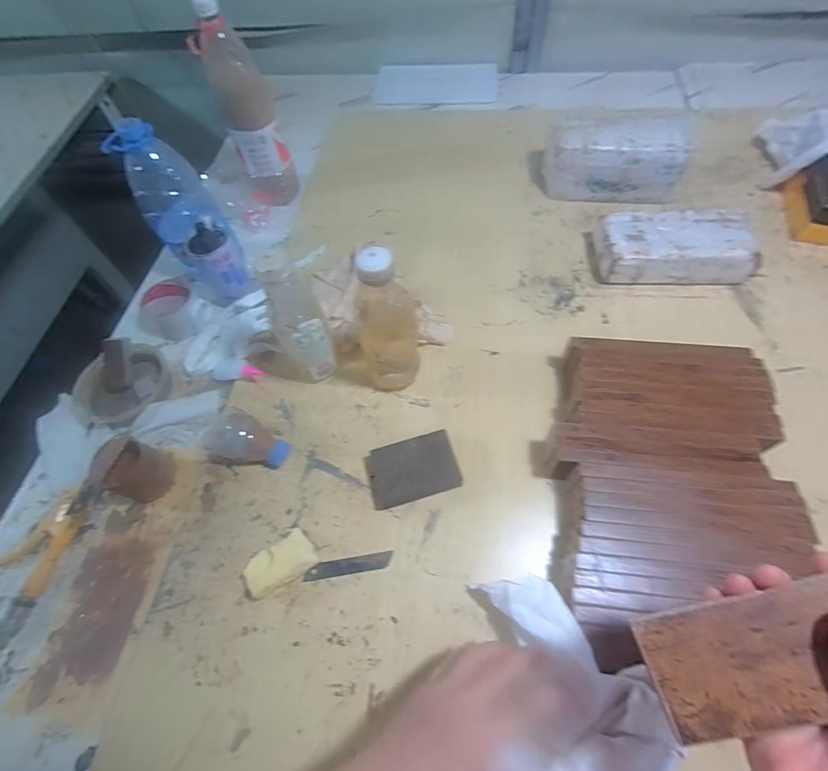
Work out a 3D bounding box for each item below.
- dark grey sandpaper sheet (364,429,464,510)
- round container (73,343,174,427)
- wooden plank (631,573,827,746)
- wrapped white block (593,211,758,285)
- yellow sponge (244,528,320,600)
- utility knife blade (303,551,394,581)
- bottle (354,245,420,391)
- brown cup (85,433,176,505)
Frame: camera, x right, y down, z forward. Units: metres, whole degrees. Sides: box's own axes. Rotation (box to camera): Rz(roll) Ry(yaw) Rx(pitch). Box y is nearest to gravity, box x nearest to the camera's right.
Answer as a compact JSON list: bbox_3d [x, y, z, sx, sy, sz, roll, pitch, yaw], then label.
[{"bbox_3d":[-0.001,0.101,0.505,0.107,0.032,0.065,-17,62,-6],"label":"dark grey sandpaper sheet"},{"bbox_3d":[-0.416,0.001,0.605,0.123,0.052,0.124,-1,61,2],"label":"round container"},{"bbox_3d":[0.234,0.132,0.219,0.207,0.006,0.060,-21,61,11],"label":"wooden plank"},{"bbox_3d":[0.391,-0.206,0.640,0.216,0.064,0.111,4,62,5],"label":"wrapped white block"},{"bbox_3d":[-0.146,0.197,0.459,0.074,0.027,0.044,-37,66,-16],"label":"yellow sponge"},{"bbox_3d":[-0.073,0.201,0.469,0.098,0.005,0.018,-8,61,-2],"label":"utility knife blade"},{"bbox_3d":[-0.030,-0.065,0.505,0.072,0.206,0.063,-2,61,2],"label":"bottle"},{"bbox_3d":[-0.342,0.102,0.506,0.054,0.074,0.068,11,63,9],"label":"brown cup"}]

